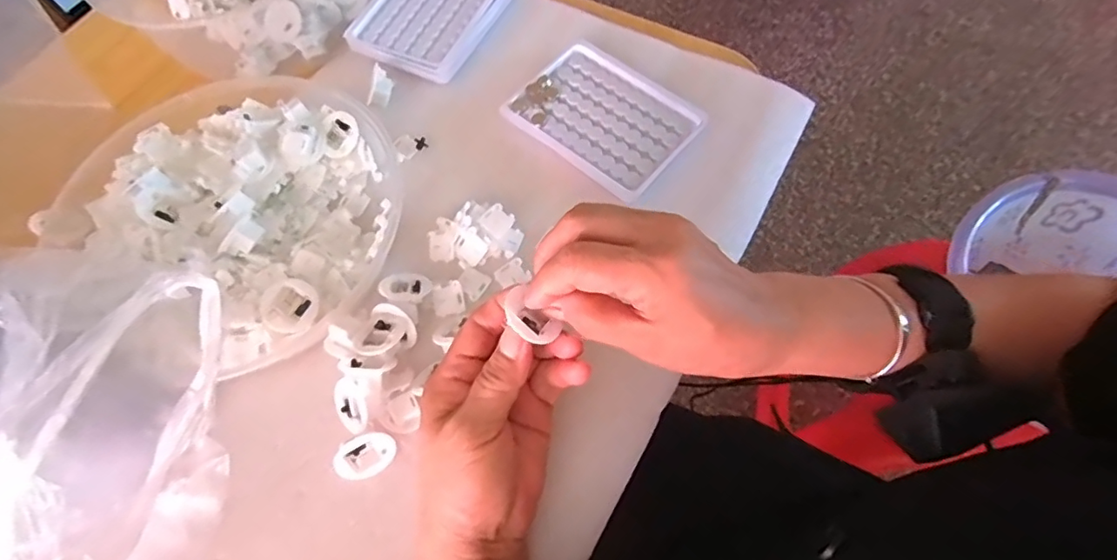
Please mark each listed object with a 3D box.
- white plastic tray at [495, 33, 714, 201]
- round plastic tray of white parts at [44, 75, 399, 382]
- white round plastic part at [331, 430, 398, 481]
[{"bbox_3d":[0.034,-0.126,0.412,0.129,0.007,0.099,38,73,17],"label":"white plastic tray"},{"bbox_3d":[-0.213,-0.059,0.375,0.222,0.040,0.184,32,71,15],"label":"round plastic tray of white parts"},{"bbox_3d":[-0.111,0.101,0.310,0.033,0.012,0.026,2,92,-31],"label":"white round plastic part"}]

